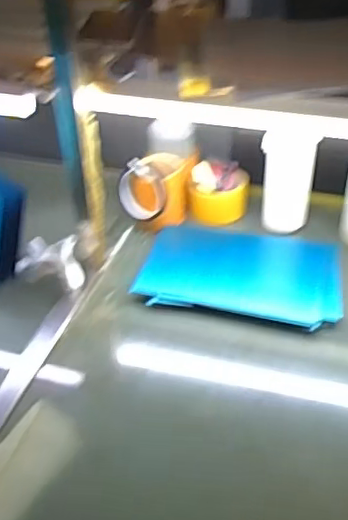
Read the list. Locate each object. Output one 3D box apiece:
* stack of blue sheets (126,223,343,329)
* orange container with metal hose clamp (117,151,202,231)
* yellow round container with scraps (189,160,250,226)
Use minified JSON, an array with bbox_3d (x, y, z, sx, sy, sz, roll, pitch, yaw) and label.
[{"bbox_3d":[0.103,0.013,0.882,0.287,0.029,0.204,8,39,12],"label":"stack of blue sheets"},{"bbox_3d":[-0.028,-0.127,0.965,0.098,0.111,0.129,12,42,15],"label":"orange container with metal hose clamp"},{"bbox_3d":[0.076,-0.117,0.986,0.098,0.084,0.074,6,41,7],"label":"yellow round container with scraps"}]

